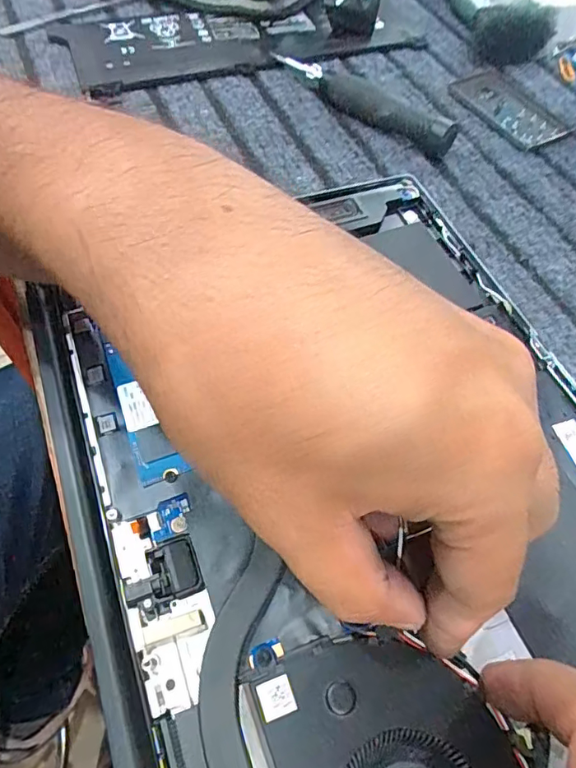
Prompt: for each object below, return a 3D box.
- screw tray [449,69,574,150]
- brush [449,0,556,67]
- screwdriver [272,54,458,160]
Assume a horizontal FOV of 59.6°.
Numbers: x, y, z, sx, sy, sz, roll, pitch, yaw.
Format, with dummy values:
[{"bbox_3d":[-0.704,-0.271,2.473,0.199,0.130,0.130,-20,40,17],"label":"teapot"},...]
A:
[{"bbox_3d":[0.152,-0.190,0.344,0.046,0.004,0.083,-26,63,-17],"label":"screw tray"},{"bbox_3d":[0.145,-0.330,0.412,0.050,0.032,0.202,-12,59,-9],"label":"brush"},{"bbox_3d":[0.045,-0.186,0.326,0.138,0.023,0.017,38,64,19],"label":"screwdriver"}]

